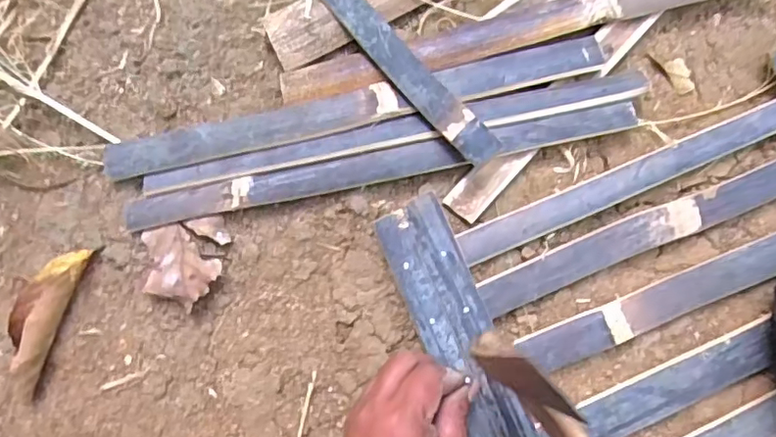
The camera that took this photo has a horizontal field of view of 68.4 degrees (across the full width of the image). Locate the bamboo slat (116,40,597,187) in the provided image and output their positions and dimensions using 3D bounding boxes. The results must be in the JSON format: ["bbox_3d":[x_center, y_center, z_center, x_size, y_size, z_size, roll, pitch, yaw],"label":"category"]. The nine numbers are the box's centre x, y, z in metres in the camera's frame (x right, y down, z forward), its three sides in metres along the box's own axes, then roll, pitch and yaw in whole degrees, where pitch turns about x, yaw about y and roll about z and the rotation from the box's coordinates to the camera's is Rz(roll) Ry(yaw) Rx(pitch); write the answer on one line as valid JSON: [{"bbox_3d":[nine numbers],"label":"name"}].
[{"bbox_3d":[-0.028,-0.087,0.453,0.397,0.009,0.029,-13,75,0],"label":"bamboo slat"}]

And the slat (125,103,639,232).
[{"bbox_3d":[-0.007,-0.041,0.448,0.403,0.011,0.024,-11,93,1],"label":"slat"}]

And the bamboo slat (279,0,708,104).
[{"bbox_3d":[0.110,-0.156,0.460,0.399,0.008,0.033,-14,80,-2],"label":"bamboo slat"}]

